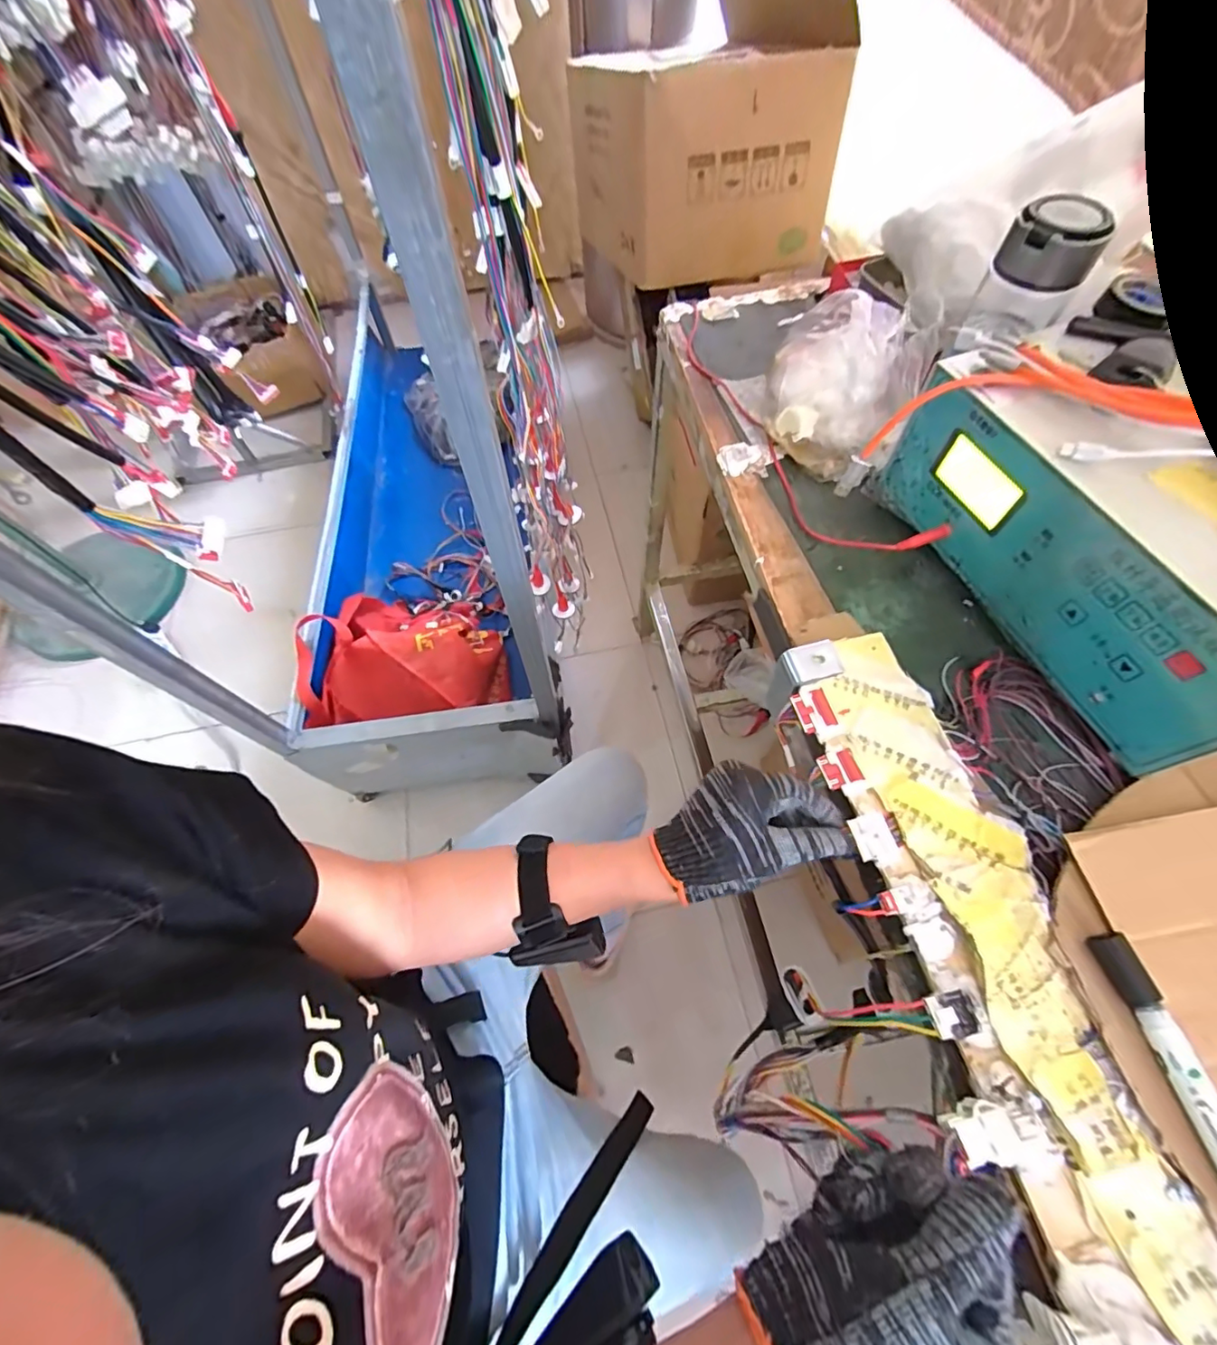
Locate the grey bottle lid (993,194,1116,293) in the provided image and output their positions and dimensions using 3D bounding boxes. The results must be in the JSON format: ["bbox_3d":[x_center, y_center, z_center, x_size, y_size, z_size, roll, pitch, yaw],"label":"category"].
[{"bbox_3d":[0.345,-0.335,0.414,0.053,0.043,0.053,-1,62,2],"label":"grey bottle lid"}]

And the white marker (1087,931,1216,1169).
[{"bbox_3d":[0.303,0.215,0.278,0.014,0.014,0.139,-9,63,-3],"label":"white marker"}]

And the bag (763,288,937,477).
[{"bbox_3d":[0.224,-0.279,0.510,0.132,0.117,0.154,16,64,10],"label":"bag"}]

